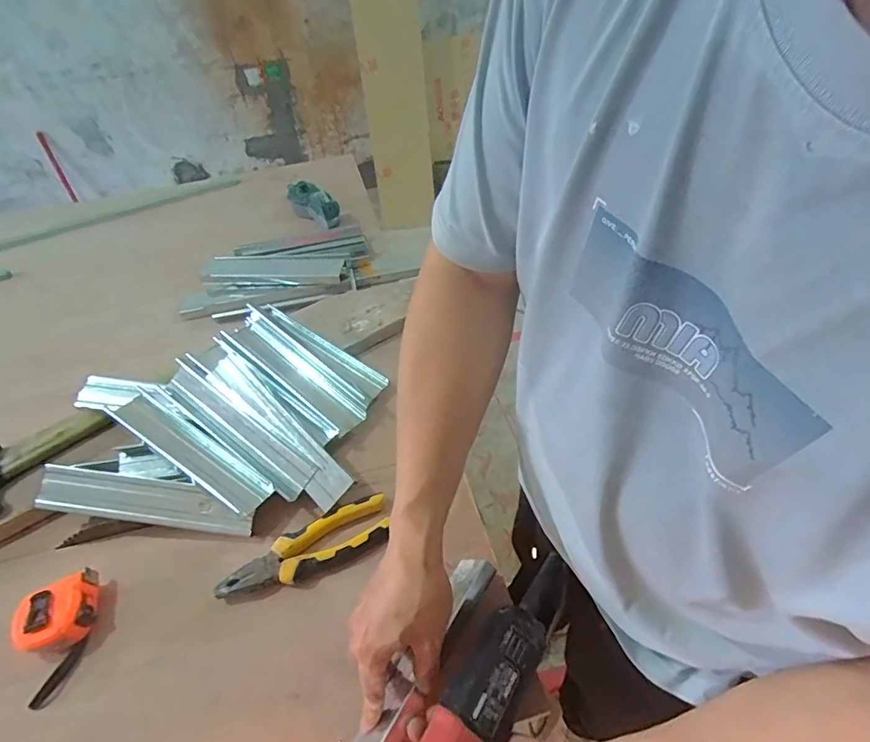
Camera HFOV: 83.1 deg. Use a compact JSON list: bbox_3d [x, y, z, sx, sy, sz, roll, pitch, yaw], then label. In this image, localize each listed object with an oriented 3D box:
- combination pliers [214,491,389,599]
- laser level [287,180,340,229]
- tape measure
[{"bbox_3d":[-0.139,0.195,0.535,0.182,0.028,0.059,-18,48,-12],"label":"combination pliers"},{"bbox_3d":[-0.243,-0.336,0.989,0.059,0.061,0.141,-32,52,-24],"label":"laser level"},{"bbox_3d":[-0.374,0.258,0.482,0.062,0.044,0.109,-16,47,-10],"label":"tape measure"}]

